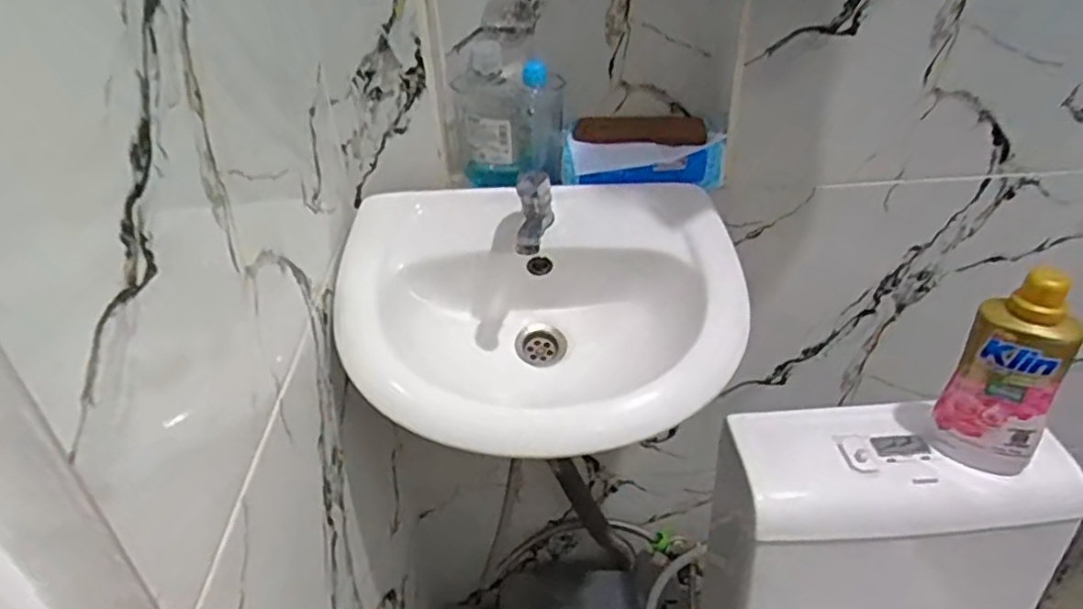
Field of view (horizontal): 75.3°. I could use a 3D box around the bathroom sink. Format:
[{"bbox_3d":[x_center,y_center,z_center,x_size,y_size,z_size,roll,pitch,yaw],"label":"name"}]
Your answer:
[{"bbox_3d":[0.000,0.017,0.746,0.423,0.177,0.292,-2,33,3],"label":"bathroom sink"}]

